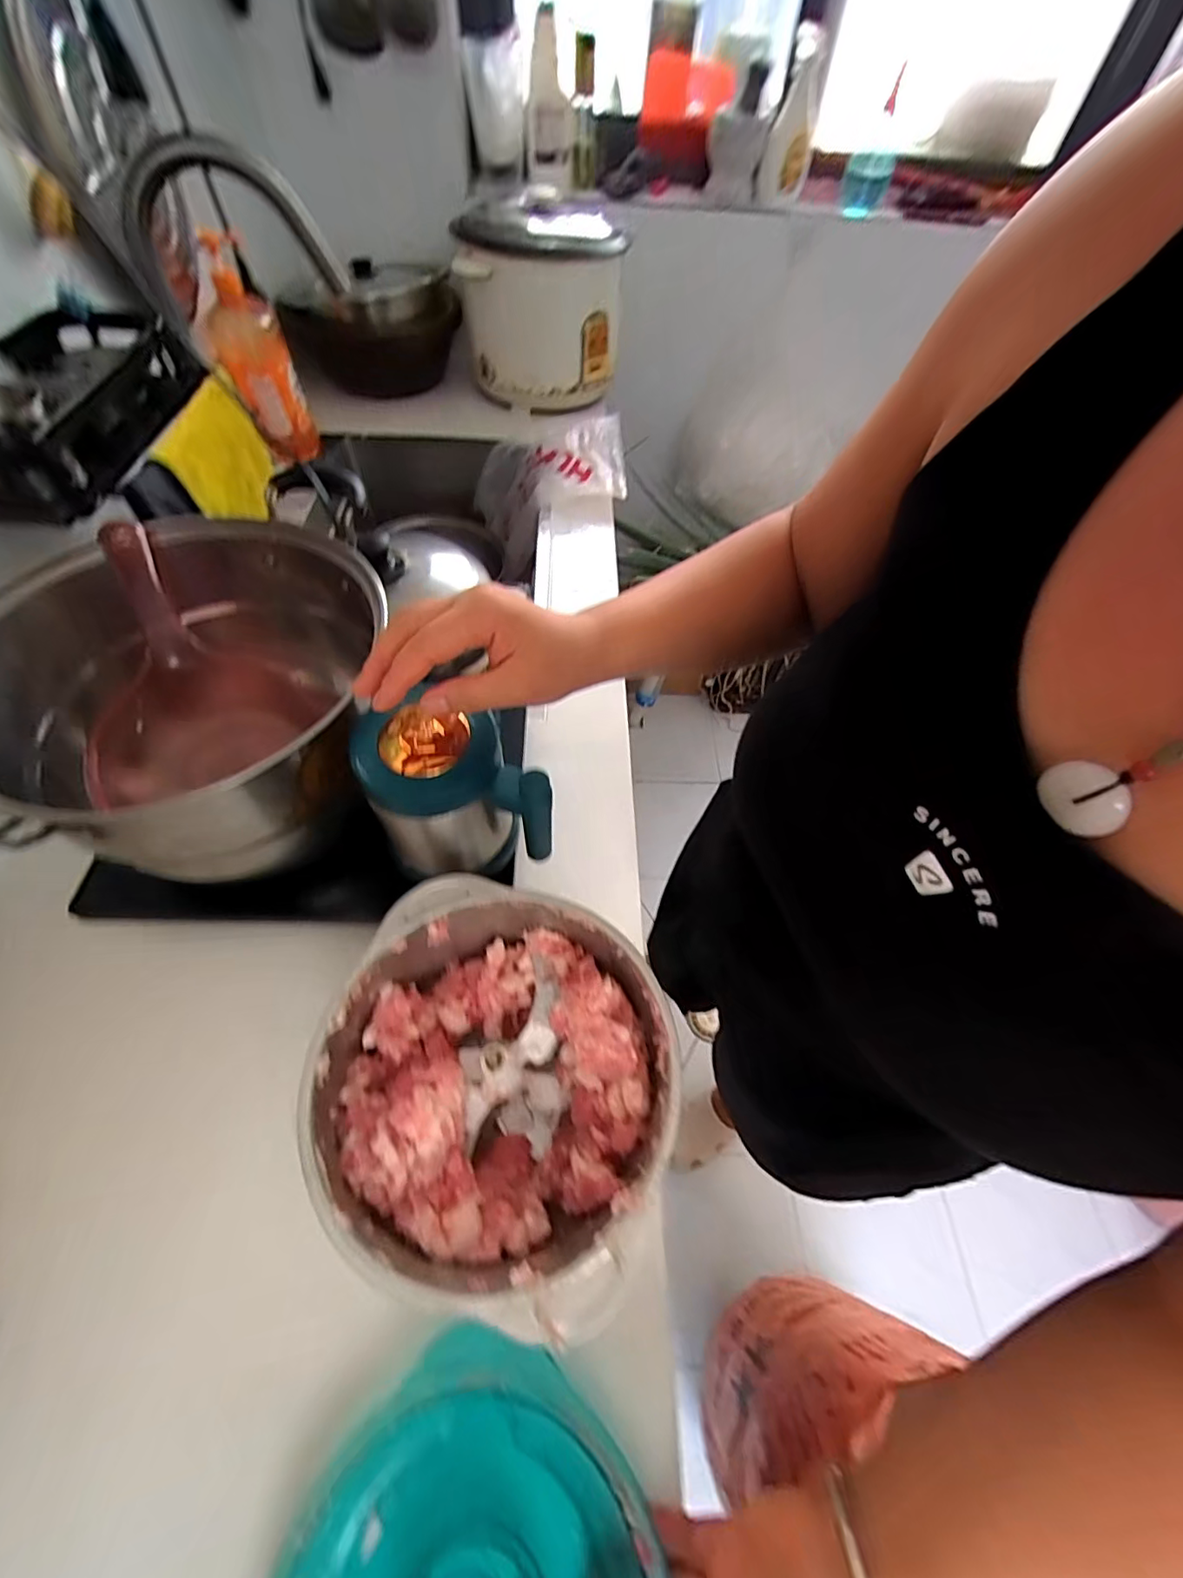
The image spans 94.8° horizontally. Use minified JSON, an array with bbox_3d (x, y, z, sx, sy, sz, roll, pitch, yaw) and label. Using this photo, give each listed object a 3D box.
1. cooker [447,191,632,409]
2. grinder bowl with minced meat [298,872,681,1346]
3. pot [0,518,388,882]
[{"bbox_3d":[-0.090,-0.876,0.997,0.277,0.243,0.310,2,57,-2],"label":"cooker"},{"bbox_3d":[-0.059,0.190,0.363,0.202,0.114,0.204,2,57,-2],"label":"grinder bowl with minced meat"},{"bbox_3d":[-0.293,-0.069,0.442,0.260,0.171,0.280,-10,58,-10],"label":"pot"}]

